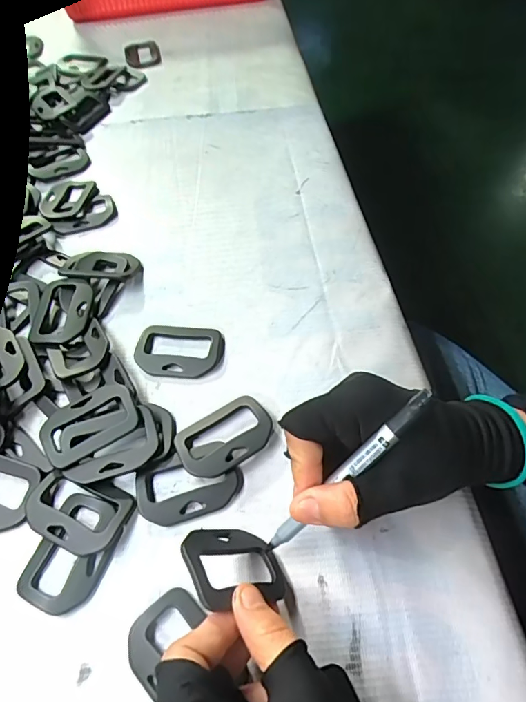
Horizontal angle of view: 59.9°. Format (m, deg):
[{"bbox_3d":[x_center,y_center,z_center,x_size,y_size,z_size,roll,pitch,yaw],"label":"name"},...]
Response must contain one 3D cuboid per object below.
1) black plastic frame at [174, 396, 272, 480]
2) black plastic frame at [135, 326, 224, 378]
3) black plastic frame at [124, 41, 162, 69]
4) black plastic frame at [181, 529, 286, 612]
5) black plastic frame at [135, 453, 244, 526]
[{"bbox_3d":[-0.024,0.055,0.290,0.061,0.010,0.040,-28,60,-14],"label":"black plastic frame"},{"bbox_3d":[-0.061,-0.001,0.331,0.062,0.005,0.042,3,58,6],"label":"black plastic frame"},{"bbox_3d":[-0.149,-0.367,0.568,0.043,0.007,0.056,-15,57,-5],"label":"black plastic frame"},{"bbox_3d":[-0.015,0.107,0.231,0.007,0.058,0.044,-50,52,16],"label":"black plastic frame"},{"bbox_3d":[-0.045,0.081,0.276,0.062,0.006,0.039,-16,58,-6],"label":"black plastic frame"}]

